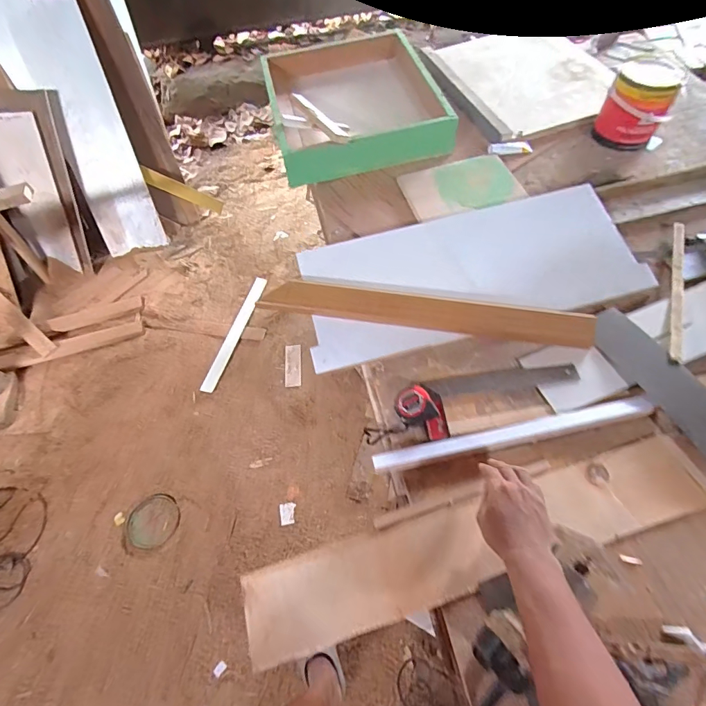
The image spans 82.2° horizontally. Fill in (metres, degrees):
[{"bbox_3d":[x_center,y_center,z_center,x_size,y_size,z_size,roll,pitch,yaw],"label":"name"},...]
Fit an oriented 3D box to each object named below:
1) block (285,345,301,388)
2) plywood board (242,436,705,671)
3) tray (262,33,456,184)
[{"bbox_3d":[-0.251,0.051,1.706,0.067,0.020,0.192,-5,58,0],"label":"block"},{"bbox_3d":[0.206,0.294,0.633,0.747,0.014,0.125,-16,58,-6],"label":"plywood board"},{"bbox_3d":[-0.009,-0.757,1.205,0.463,0.114,0.579,-13,58,-4],"label":"tray"}]

